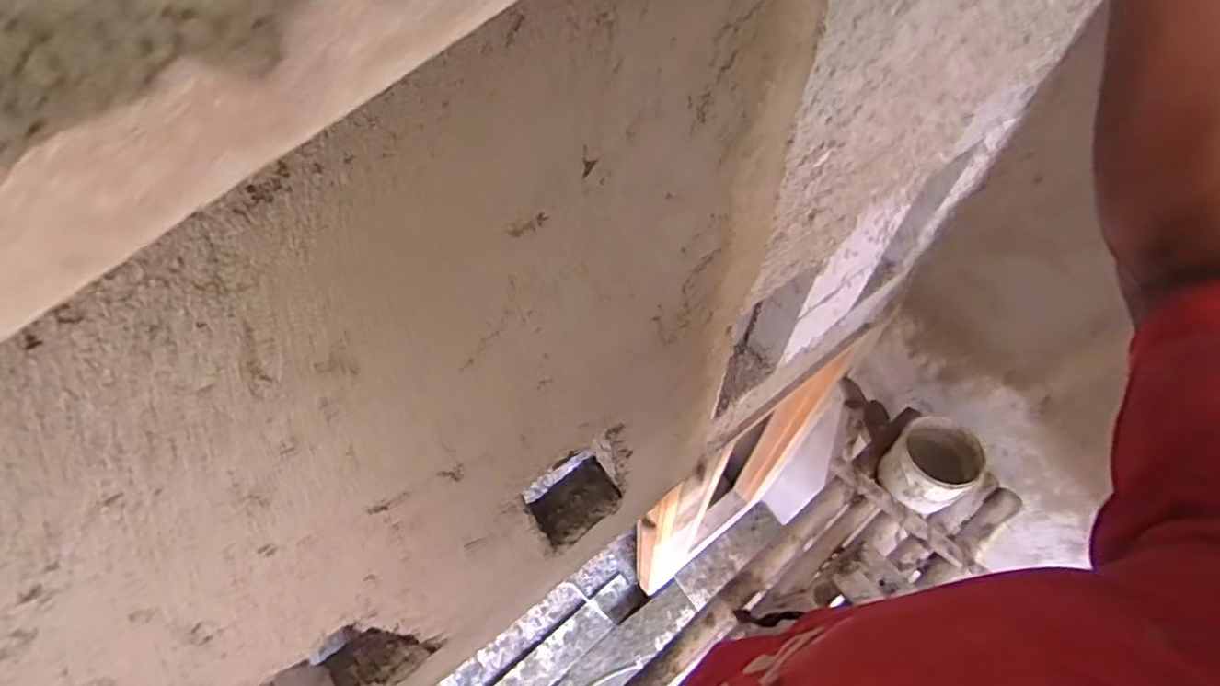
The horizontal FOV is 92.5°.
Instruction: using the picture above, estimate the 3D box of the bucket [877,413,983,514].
[{"bbox_3d":[0.775,0.287,1.398,0.187,0.178,0.191,-34,65,-15],"label":"bucket"}]

